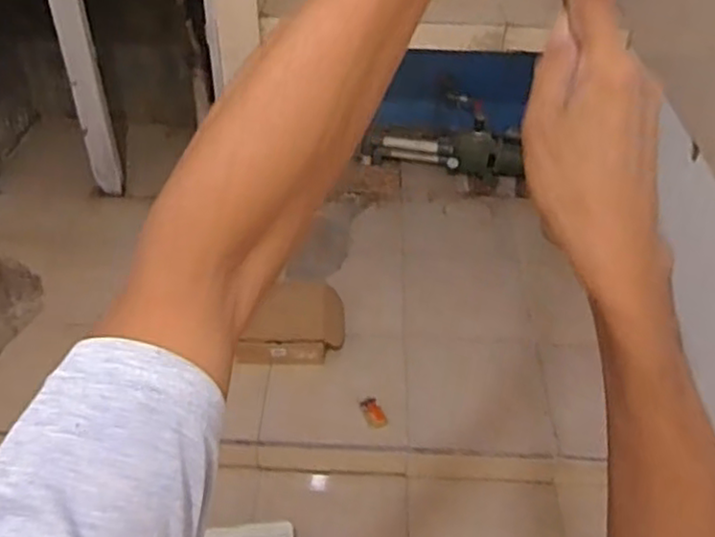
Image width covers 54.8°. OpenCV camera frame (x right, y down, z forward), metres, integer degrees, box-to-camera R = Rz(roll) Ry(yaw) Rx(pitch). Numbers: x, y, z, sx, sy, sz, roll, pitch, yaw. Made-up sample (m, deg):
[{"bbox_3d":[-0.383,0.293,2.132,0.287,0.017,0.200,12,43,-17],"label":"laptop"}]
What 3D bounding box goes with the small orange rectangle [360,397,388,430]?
[{"bbox_3d":[0.046,0.403,1.917,0.050,0.022,0.098,-21,45,-20],"label":"small orange rectangle"}]

